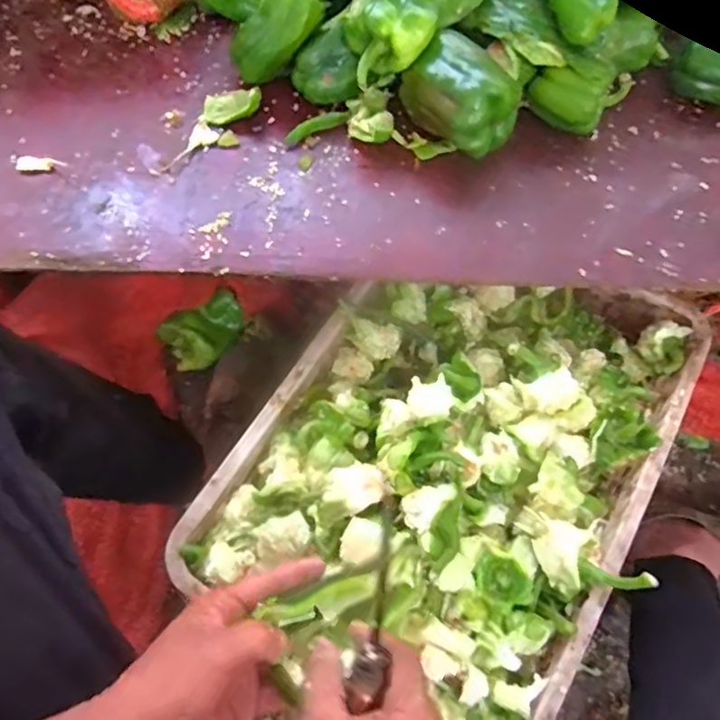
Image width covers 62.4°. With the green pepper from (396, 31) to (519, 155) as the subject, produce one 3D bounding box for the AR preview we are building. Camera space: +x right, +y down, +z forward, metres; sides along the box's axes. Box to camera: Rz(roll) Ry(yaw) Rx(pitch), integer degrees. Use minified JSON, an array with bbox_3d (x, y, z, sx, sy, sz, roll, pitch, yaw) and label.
[{"bbox_3d":[0.101,-0.267,0.613,0.080,0.088,0.114,-40,71,-16],"label":"green pepper"}]

